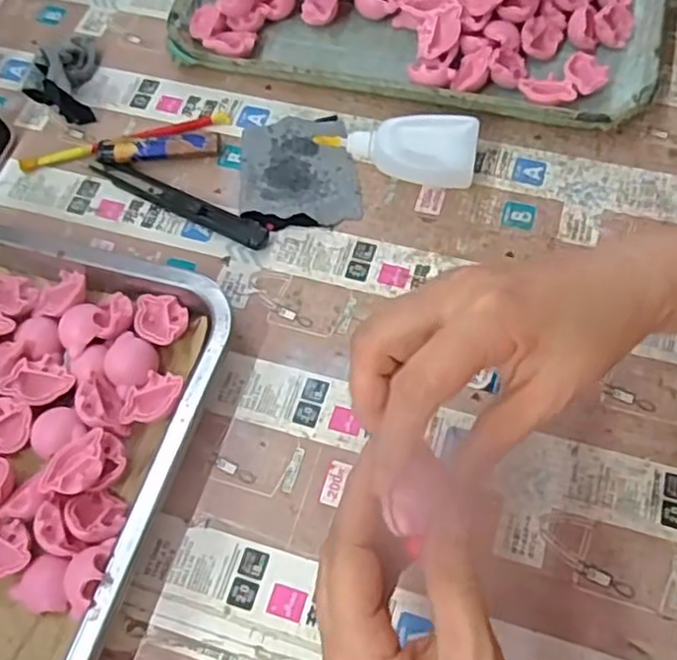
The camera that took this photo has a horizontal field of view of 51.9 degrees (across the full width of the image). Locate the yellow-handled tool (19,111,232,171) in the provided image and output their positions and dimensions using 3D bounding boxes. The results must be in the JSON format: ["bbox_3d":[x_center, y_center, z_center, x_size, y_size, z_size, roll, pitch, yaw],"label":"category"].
[{"bbox_3d":[-0.146,-0.131,0.477,0.144,0.012,0.015,-15,65,-6],"label":"yellow-handled tool"}]

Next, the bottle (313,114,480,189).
[{"bbox_3d":[0.037,-0.117,0.448,0.099,0.029,0.040,9,63,7],"label":"bottle"}]

